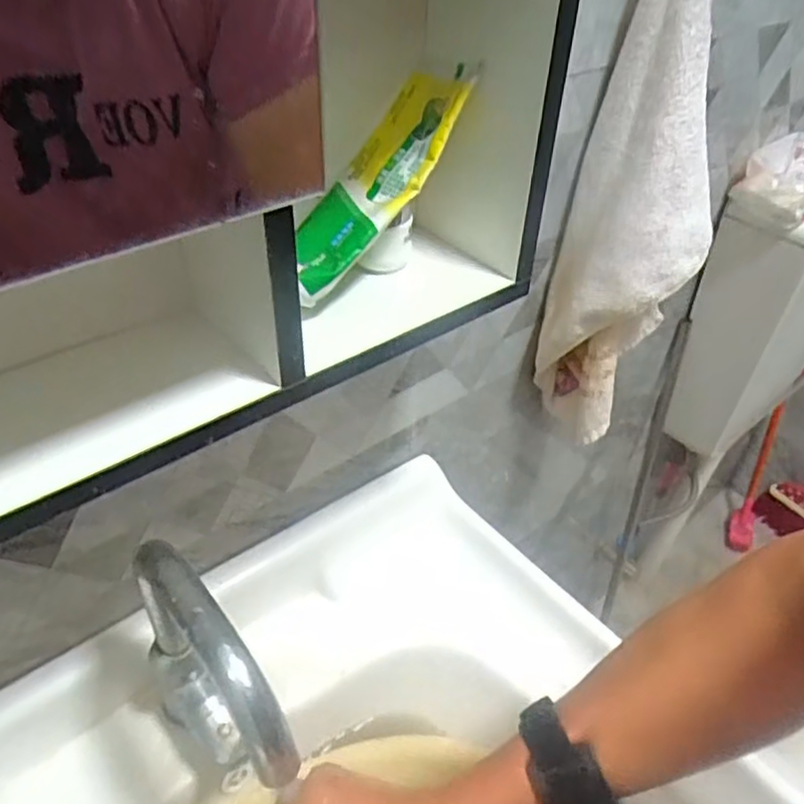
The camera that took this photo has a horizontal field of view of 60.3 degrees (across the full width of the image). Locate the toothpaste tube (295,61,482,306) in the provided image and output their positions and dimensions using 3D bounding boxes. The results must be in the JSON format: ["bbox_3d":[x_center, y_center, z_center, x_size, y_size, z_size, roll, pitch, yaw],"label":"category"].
[{"bbox_3d":[-0.015,-0.138,0.429,0.055,0.024,0.175,31,83,29],"label":"toothpaste tube"}]

